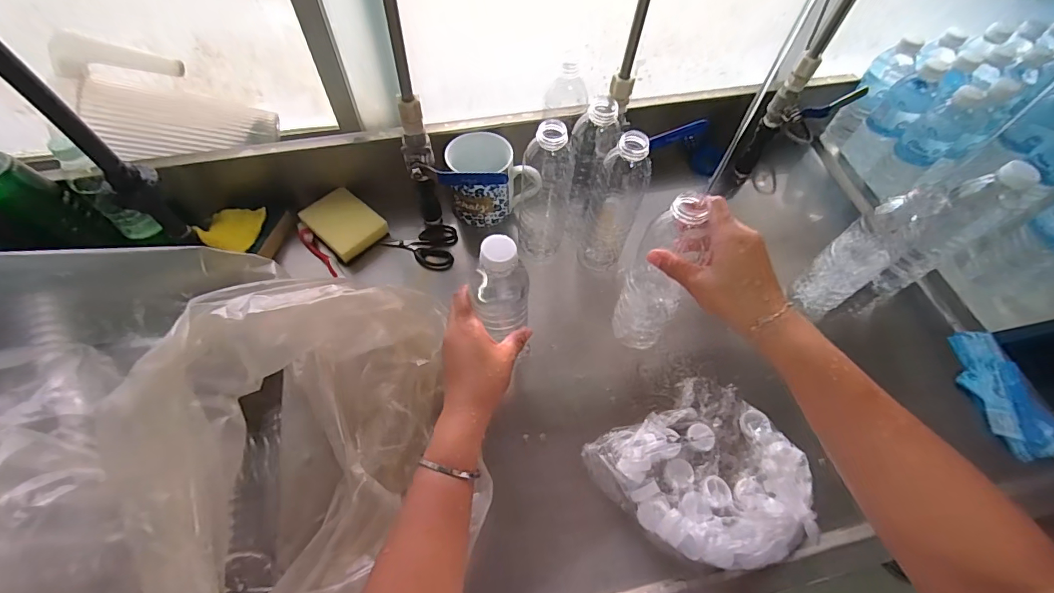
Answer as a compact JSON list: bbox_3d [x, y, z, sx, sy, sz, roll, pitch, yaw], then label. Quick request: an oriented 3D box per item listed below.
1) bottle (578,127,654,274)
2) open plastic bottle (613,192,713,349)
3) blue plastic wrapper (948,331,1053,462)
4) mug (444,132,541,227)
[{"bbox_3d":[0.110,-0.119,0.572,0.066,0.209,0.065,20,61,9],"label":"bottle"},{"bbox_3d":[0.141,-0.023,0.486,0.056,0.203,0.062,17,57,9],"label":"open plastic bottle"},{"bbox_3d":[0.585,0.118,0.563,0.073,0.025,0.156,-8,60,-7],"label":"blue plastic wrapper"},{"bbox_3d":[-0.053,-0.163,0.633,0.109,0.097,0.082,-9,60,-8],"label":"mug"}]

